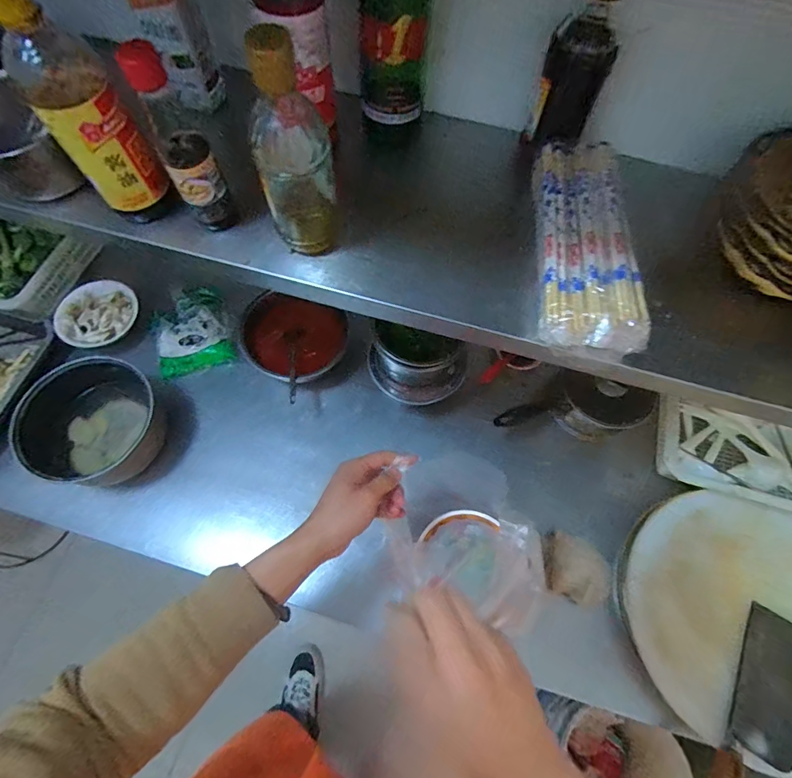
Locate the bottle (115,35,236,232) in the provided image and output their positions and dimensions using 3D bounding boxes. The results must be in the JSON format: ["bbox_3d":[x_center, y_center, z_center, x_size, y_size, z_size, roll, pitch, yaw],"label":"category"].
[{"bbox_3d":[-0.198,-0.224,0.410,0.047,0.169,0.049,-25,69,-13],"label":"bottle"}]

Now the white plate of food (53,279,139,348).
[{"bbox_3d":[-0.573,-0.149,0.834,0.132,0.041,0.146,37,70,14],"label":"white plate of food"}]

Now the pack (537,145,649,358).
[{"bbox_3d":[0.190,-0.144,0.447,0.091,0.051,0.250,5,65,0],"label":"pack"}]

